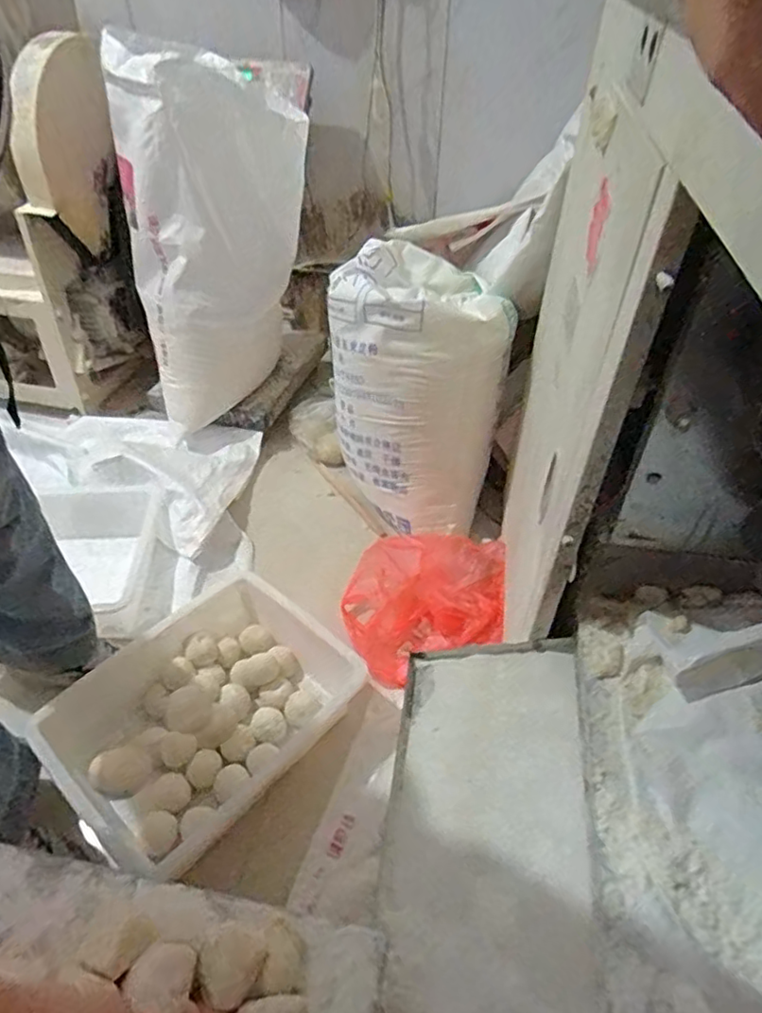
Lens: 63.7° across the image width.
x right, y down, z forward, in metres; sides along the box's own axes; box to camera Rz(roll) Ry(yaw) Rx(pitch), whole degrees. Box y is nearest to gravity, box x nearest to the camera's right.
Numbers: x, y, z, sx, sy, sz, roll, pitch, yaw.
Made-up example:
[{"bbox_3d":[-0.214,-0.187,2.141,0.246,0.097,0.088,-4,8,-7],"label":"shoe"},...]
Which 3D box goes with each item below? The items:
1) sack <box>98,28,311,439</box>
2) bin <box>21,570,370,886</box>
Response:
[{"bbox_3d":[-0.362,-0.566,1.357,0.376,0.702,0.240,-19,47,-20],"label":"sack"},{"bbox_3d":[-0.296,0.312,0.994,0.437,0.116,0.353,-33,53,-31],"label":"bin"}]

